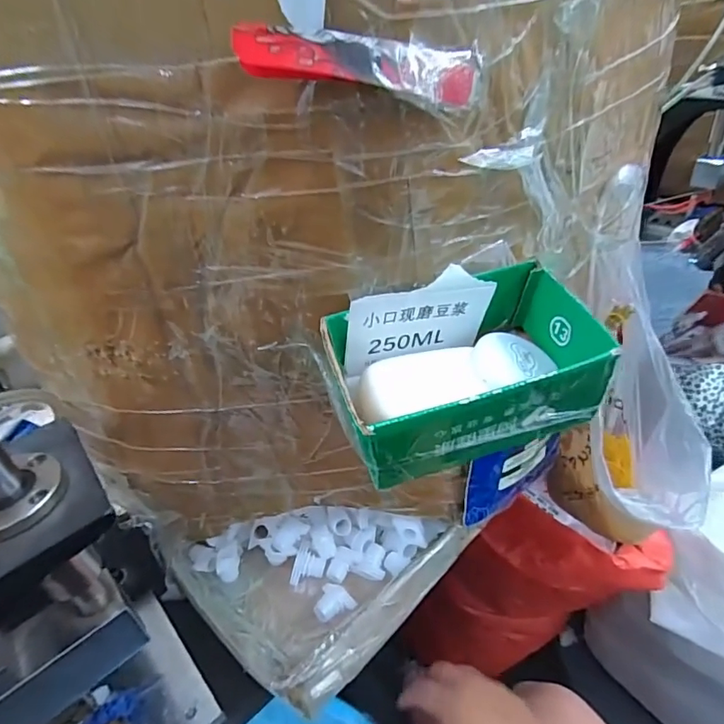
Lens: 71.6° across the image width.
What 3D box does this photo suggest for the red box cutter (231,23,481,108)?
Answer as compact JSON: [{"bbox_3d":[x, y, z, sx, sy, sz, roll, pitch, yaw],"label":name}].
[{"bbox_3d":[0.004,-0.138,0.233,0.120,0.022,0.013,-4,34,-20],"label":"red box cutter"}]

